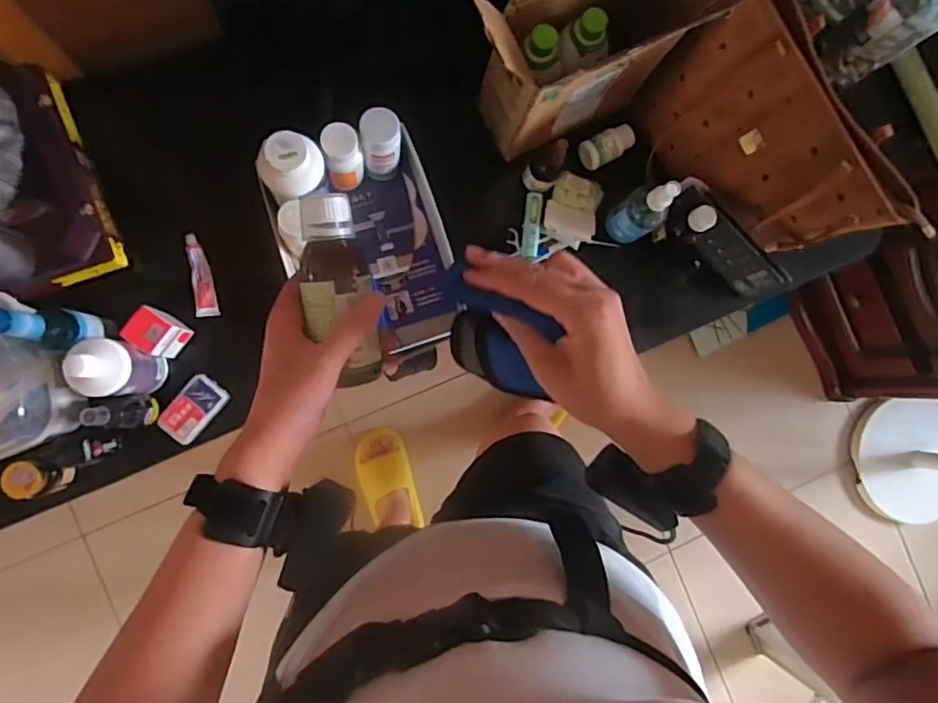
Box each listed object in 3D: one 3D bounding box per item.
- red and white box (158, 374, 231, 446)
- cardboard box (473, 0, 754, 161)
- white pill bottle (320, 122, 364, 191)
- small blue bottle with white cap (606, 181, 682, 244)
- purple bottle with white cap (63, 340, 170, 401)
[{"bbox_3d":[-0.344,0.072,0.729,0.048,0.013,0.081,39,83,-4],"label":"red and white box"},{"bbox_3d":[0.137,-0.362,0.680,0.295,0.247,0.111,-31,92,-9],"label":"cardboard box"},{"bbox_3d":[-0.159,-0.242,0.746,0.048,0.110,0.056,-7,88,-8],"label":"white pill bottle"},{"bbox_3d":[0.228,-0.183,0.760,0.052,0.138,0.057,-37,93,-8],"label":"small blue bottle with white cap"},{"bbox_3d":[-0.402,0.020,0.662,0.059,0.141,0.063,10,86,-8],"label":"purple bottle with white cap"}]

